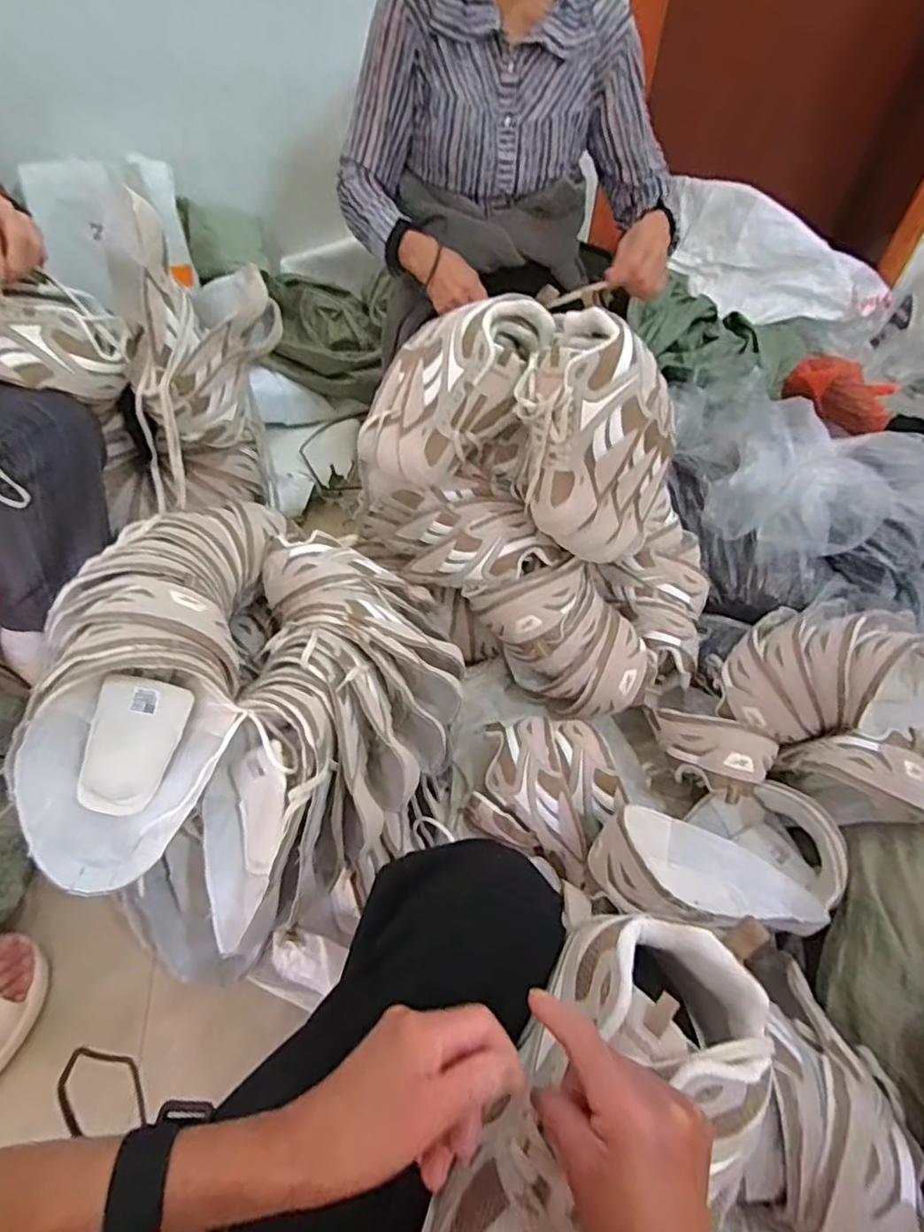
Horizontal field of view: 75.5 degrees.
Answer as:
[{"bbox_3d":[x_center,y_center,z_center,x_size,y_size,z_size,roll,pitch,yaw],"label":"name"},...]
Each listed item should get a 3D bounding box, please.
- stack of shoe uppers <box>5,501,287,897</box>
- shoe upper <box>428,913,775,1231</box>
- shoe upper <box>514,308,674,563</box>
[{"bbox_3d":[-0.340,0.034,0.666,0.202,0.172,0.468,-2,51,-4],"label":"stack of shoe uppers"},{"bbox_3d":[0.082,0.303,0.352,0.126,0.096,0.243,31,66,21],"label":"shoe upper"},{"bbox_3d":[0.166,-0.208,0.741,0.175,0.300,0.140,8,30,21],"label":"shoe upper"}]

